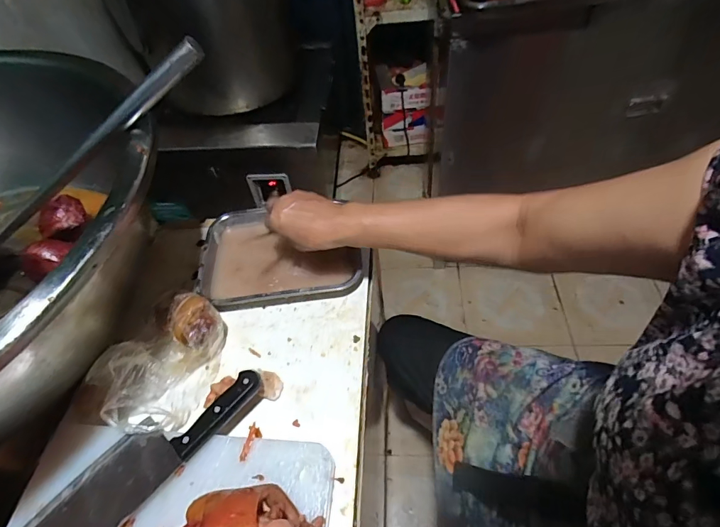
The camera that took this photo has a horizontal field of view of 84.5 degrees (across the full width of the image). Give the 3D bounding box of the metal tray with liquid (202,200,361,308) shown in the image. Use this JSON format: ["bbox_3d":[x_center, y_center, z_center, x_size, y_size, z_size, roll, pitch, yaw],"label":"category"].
[{"bbox_3d":[-0.120,-0.014,0.605,0.235,0.025,0.175,-6,52,1],"label":"metal tray with liquid"}]

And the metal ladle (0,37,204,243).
[{"bbox_3d":[-0.389,-0.098,0.470,0.529,0.076,0.081,-25,50,17],"label":"metal ladle"}]

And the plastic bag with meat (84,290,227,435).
[{"bbox_3d":[-0.236,0.112,0.479,0.103,0.066,0.168,5,53,10],"label":"plastic bag with meat"}]

